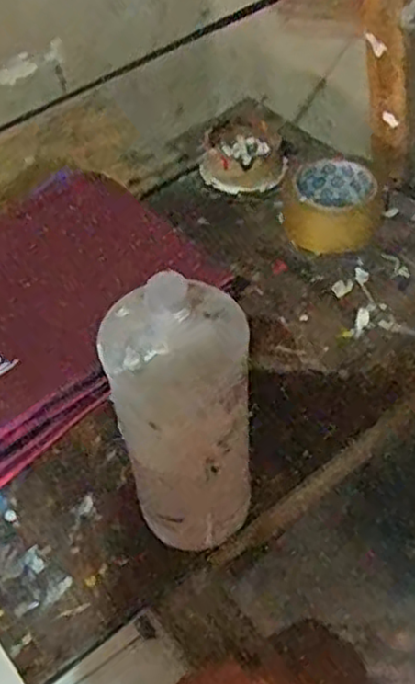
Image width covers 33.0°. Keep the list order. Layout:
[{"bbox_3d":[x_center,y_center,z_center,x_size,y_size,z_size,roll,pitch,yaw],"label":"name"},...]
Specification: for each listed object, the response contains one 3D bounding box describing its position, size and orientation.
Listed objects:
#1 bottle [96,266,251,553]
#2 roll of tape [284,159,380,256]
[{"bbox_3d":[-0.012,0.059,0.441,0.078,0.233,0.063,-14,51,-7],"label":"bottle"},{"bbox_3d":[0.128,-0.135,0.714,0.089,0.043,0.097,8,52,11],"label":"roll of tape"}]

